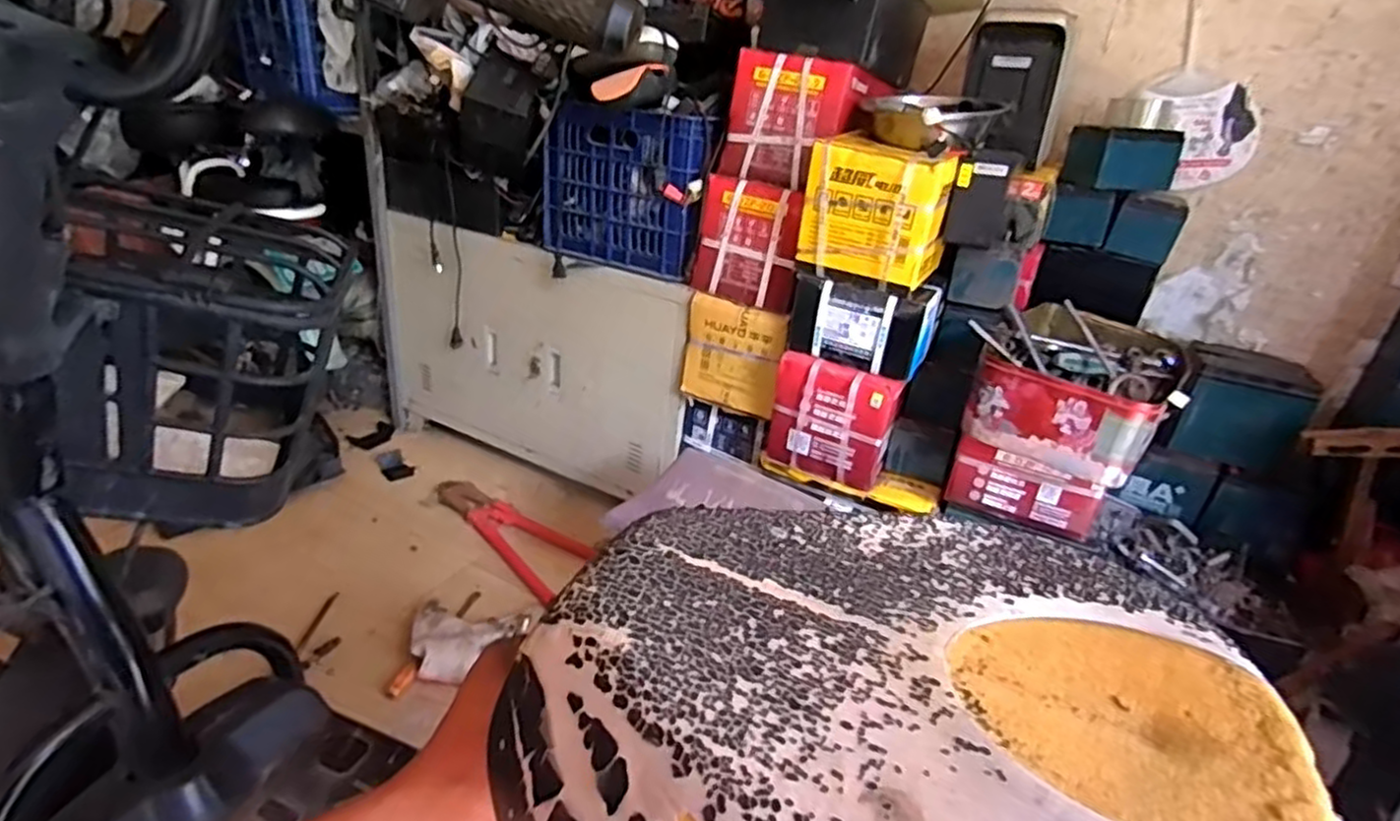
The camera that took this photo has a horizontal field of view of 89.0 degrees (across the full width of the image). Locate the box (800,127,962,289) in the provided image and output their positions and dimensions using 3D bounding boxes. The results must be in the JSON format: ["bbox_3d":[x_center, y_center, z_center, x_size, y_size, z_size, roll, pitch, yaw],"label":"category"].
[{"bbox_3d":[0.282,-0.310,1.109,0.193,0.180,0.160,21,30,28],"label":"box"}]

